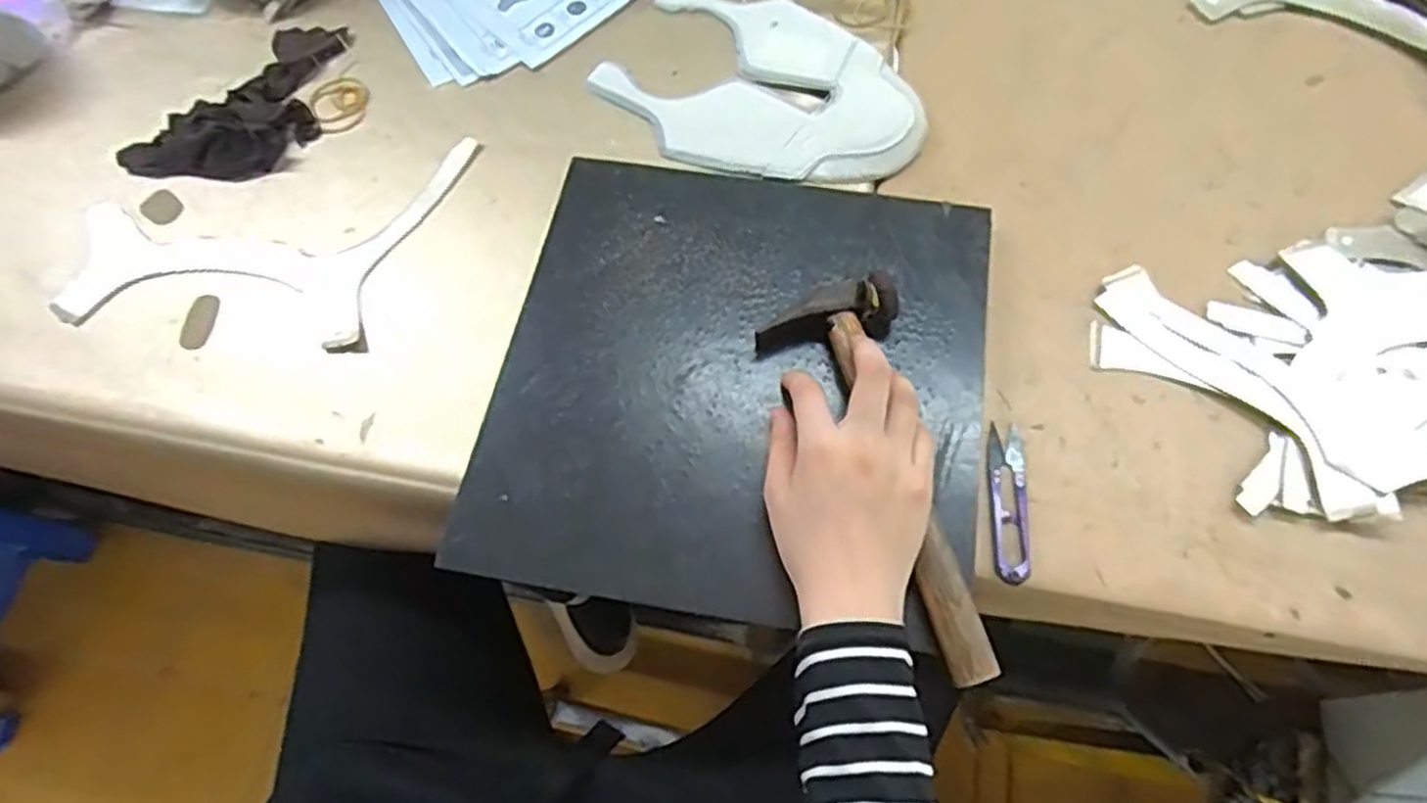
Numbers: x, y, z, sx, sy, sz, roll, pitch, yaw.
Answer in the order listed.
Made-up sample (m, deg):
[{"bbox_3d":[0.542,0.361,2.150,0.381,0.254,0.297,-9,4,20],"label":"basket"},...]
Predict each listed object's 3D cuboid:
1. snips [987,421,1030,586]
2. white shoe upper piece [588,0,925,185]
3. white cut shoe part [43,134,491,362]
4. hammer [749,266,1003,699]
[{"bbox_3d":[0.178,0.060,0.465,0.023,0.011,0.099,7,67,4],"label":"snips"},{"bbox_3d":[0.041,-0.241,0.592,0.239,0.020,0.171,32,73,16],"label":"white shoe upper piece"},{"bbox_3d":[-0.316,-0.097,0.552,0.294,0.015,0.154,-9,66,-3],"label":"white cut shoe part"},{"bbox_3d":[0.096,0.032,0.437,0.082,0.031,0.251,-14,65,-5],"label":"hammer"}]

